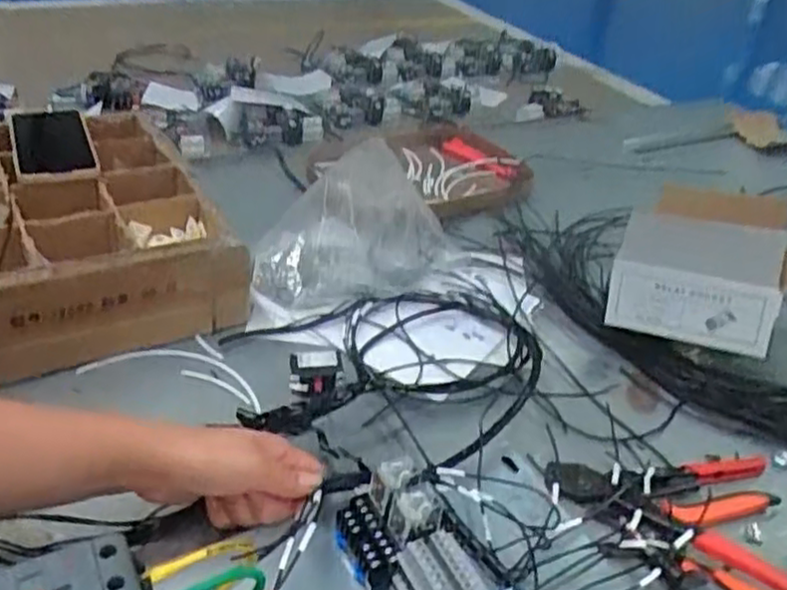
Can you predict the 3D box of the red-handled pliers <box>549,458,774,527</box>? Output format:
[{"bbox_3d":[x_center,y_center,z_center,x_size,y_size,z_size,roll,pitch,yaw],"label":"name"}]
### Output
[{"bbox_3d":[0.228,0.163,0.603,0.196,0.017,0.070,2,35,-7],"label":"red-handled pliers"}]

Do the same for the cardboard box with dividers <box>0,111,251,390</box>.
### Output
[{"bbox_3d":[-0.330,-0.059,0.730,0.272,0.102,0.287,-15,41,-28],"label":"cardboard box with dividers"}]

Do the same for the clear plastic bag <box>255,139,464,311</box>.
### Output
[{"bbox_3d":[-0.033,-0.079,0.807,0.225,0.105,0.201,6,35,-2],"label":"clear plastic bag"}]

